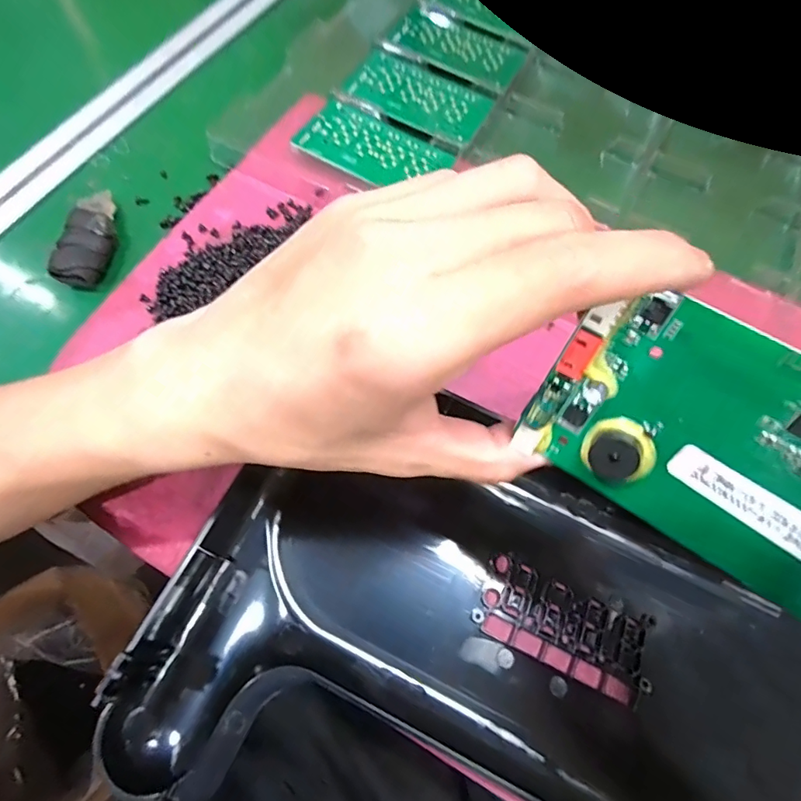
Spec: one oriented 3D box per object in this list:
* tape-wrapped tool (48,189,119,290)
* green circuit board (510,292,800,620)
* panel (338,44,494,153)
[{"bbox_3d":[-0.200,-0.106,0.319,0.031,0.020,0.073,5,72,0],"label":"tape-wrapped tool"},{"bbox_3d":[0.087,0.016,0.127,0.101,0.060,0.008,34,33,15],"label":"green circuit board"},{"bbox_3d":[0.014,-0.232,0.373,0.104,0.008,0.060,28,73,7],"label":"panel"}]

